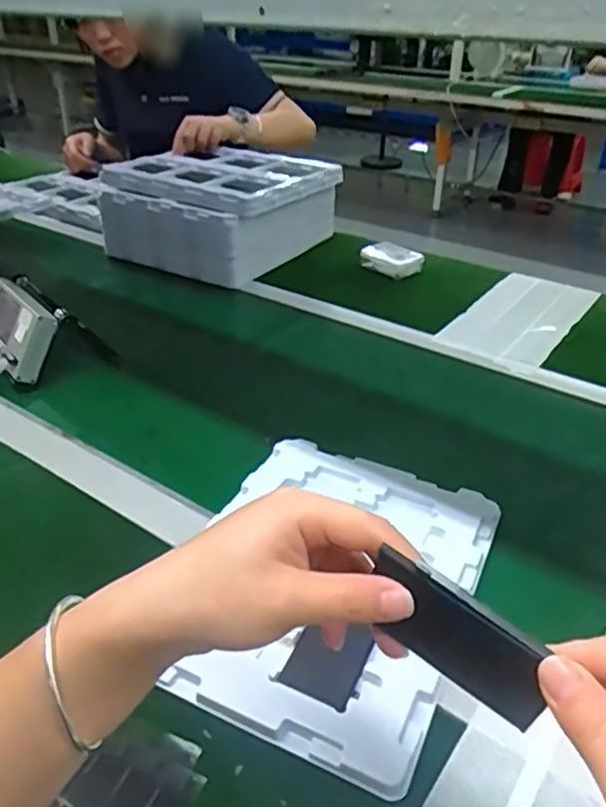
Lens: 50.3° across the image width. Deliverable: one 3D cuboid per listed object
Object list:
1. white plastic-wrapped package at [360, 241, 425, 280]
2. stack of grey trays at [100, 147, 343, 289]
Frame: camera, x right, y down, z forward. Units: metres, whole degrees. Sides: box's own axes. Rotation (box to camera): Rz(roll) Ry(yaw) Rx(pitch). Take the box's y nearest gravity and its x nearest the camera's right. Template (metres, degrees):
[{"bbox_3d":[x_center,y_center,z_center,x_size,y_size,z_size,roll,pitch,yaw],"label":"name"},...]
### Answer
[{"bbox_3d":[0.150,-0.243,1.103,0.108,0.039,0.070,11,33,13],"label":"white plastic-wrapped package"},{"bbox_3d":[-0.159,-0.351,1.207,0.349,0.171,0.325,24,38,31],"label":"stack of grey trays"}]

